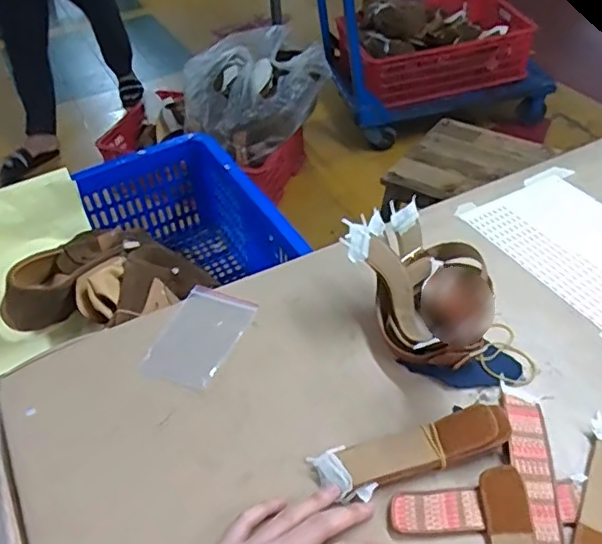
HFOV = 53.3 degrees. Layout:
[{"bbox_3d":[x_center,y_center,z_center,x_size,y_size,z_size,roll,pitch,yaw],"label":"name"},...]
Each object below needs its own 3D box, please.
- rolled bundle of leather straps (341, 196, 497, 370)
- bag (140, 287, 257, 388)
[{"bbox_3d":[0.104,0.015,0.534,0.086,0.102,0.151,-22,47,-17],"label":"rolled bundle of leather straps"},{"bbox_3d":[-0.096,0.059,0.572,0.070,0.008,0.110,13,47,18],"label":"bag"}]

